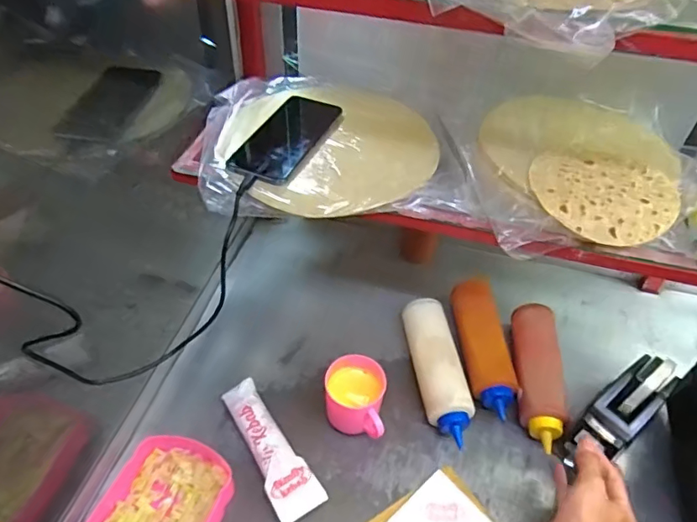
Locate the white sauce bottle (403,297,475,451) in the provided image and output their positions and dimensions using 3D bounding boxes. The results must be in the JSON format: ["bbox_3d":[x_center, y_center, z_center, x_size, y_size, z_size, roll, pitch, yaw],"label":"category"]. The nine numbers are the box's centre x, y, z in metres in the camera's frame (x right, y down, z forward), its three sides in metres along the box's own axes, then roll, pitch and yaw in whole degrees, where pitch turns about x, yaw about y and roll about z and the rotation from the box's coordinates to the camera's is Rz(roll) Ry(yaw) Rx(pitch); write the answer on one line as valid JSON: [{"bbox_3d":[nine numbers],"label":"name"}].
[{"bbox_3d":[0.118,0.144,0.688,0.053,0.066,0.200,-5,47,-9],"label":"white sauce bottle"}]

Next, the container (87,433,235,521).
[{"bbox_3d":[-0.201,0.274,0.564,0.120,0.043,0.149,18,48,13],"label":"container"}]

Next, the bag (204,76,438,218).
[{"bbox_3d":[-0.036,-0.156,0.644,0.269,0.023,0.285,-1,47,-5],"label":"bag"}]

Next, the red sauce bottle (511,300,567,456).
[{"bbox_3d":[0.252,0.153,0.689,0.054,0.060,0.199,7,48,4],"label":"red sauce bottle"}]

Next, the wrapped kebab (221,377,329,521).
[{"bbox_3d":[-0.097,0.226,0.621,0.057,0.030,0.177,-25,53,-25],"label":"wrapped kebab"}]

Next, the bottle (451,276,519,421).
[{"bbox_3d":[0.185,0.119,0.716,0.056,0.062,0.197,-1,47,-6],"label":"bottle"}]

